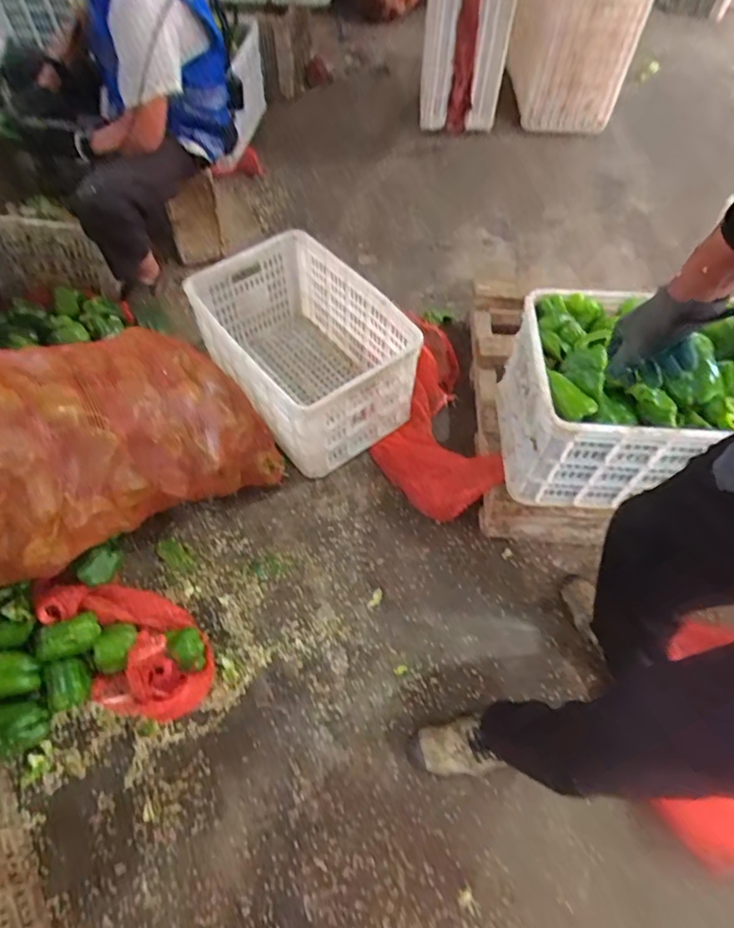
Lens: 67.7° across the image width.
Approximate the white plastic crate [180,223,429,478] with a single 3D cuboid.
[{"bbox_3d":[-0.155,-0.279,1.377,0.373,0.286,0.508,-34,65,-21],"label":"white plastic crate"}]

